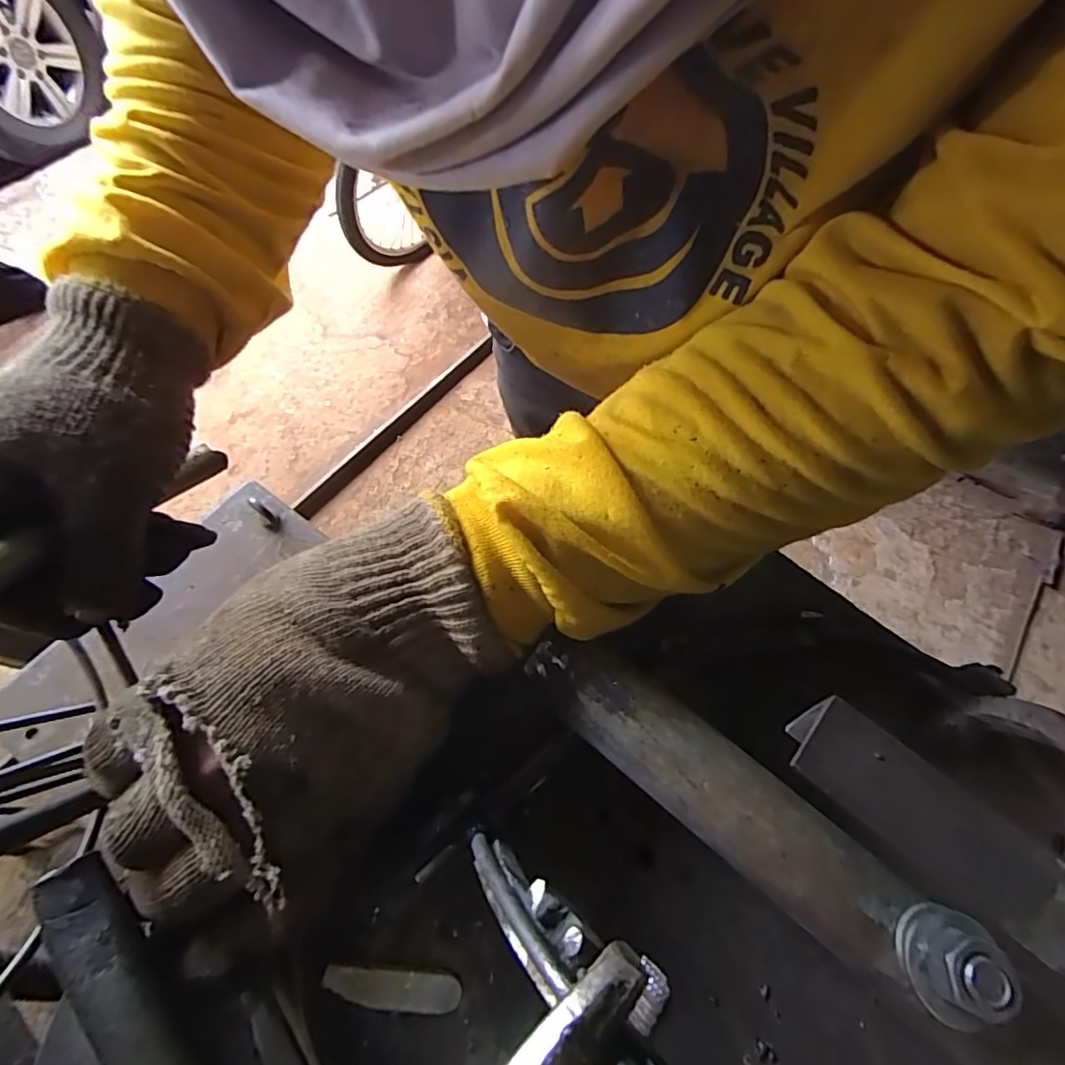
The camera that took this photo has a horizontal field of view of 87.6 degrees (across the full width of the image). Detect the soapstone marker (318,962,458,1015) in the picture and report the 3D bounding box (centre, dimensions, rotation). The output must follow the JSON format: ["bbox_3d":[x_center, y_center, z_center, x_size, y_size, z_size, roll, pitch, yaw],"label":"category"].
[{"bbox_3d":[-0.048,0.157,0.191,0.046,0.004,0.012,6,63,0],"label":"soapstone marker"}]

